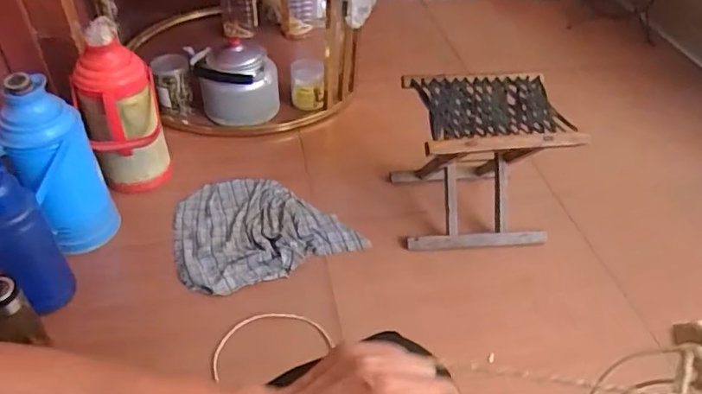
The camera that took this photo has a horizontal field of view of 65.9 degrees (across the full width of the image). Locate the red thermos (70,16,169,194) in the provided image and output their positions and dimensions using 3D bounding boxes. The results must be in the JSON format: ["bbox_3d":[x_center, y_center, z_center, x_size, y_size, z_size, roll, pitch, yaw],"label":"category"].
[{"bbox_3d":[-0.495,-0.165,1.181,0.158,0.386,0.135,-20,47,-23],"label":"red thermos"}]

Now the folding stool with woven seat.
[{"bbox_3d":[0.275,-0.077,1.186,0.302,0.290,0.244,-2,41,-6],"label":"folding stool with woven seat"}]

